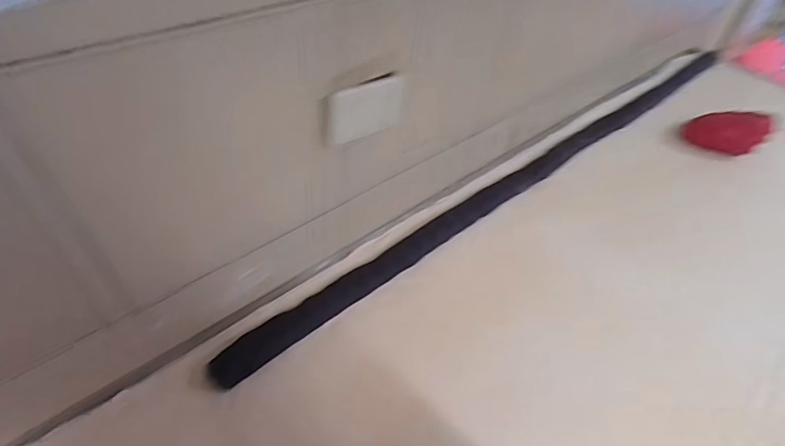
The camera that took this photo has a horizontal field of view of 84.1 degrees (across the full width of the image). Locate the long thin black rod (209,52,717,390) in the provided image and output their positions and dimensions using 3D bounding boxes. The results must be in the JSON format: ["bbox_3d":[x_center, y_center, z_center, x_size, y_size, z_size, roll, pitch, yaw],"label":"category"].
[{"bbox_3d":[0.308,-0.117,0.920,1.442,0.035,0.054,-30,56,-30],"label":"long thin black rod"}]

